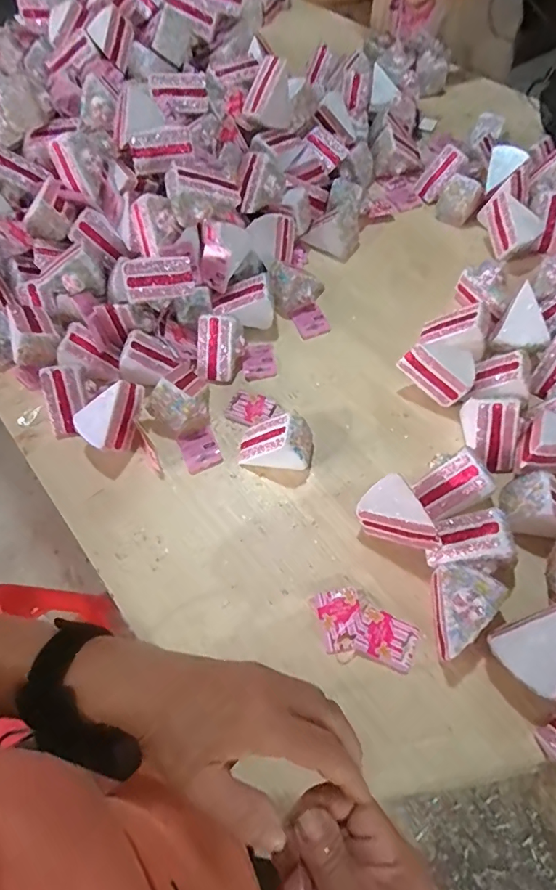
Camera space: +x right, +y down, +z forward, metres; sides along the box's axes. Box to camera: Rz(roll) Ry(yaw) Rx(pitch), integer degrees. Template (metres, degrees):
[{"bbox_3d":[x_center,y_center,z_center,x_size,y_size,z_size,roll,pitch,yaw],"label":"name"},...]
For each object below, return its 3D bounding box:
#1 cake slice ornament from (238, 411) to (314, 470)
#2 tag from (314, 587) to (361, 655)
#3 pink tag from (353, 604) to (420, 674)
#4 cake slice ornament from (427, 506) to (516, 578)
[{"bbox_3d":[-0.004,-0.004,0.565,0.090,0.062,0.053,6,63,6],"label":"cake slice ornament"},{"bbox_3d":[0.067,0.185,0.487,0.044,0.008,0.060,-12,62,-4],"label":"tag"},{"bbox_3d":[0.111,0.199,0.474,0.067,0.009,0.046,22,66,14],"label":"pink tag"},{"bbox_3d":[0.204,0.103,0.488,0.081,0.052,0.062,-3,62,1],"label":"cake slice ornament"}]

